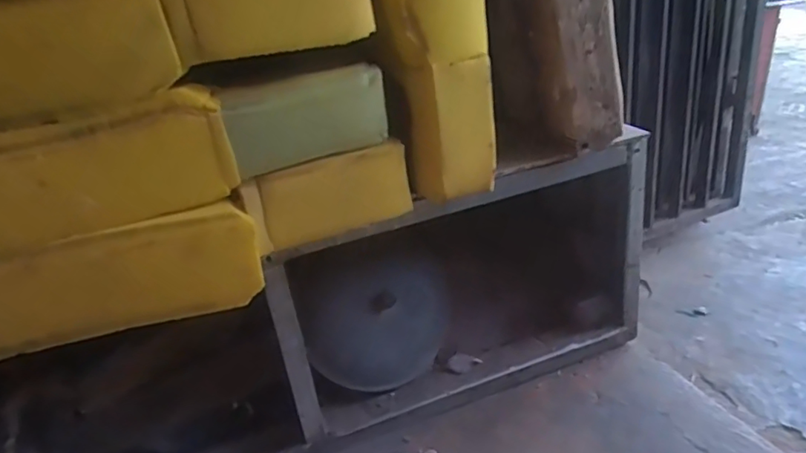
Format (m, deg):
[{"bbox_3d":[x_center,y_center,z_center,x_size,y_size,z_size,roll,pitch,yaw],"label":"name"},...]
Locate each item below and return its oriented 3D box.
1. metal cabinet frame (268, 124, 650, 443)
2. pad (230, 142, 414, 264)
[{"bbox_3d":[0.099,0.086,0.932,0.622,0.388,0.180,-15,28,-15],"label":"metal cabinet frame"},{"bbox_3d":[-0.093,-0.035,0.711,0.206,0.111,0.050,-17,28,-19],"label":"pad"}]

